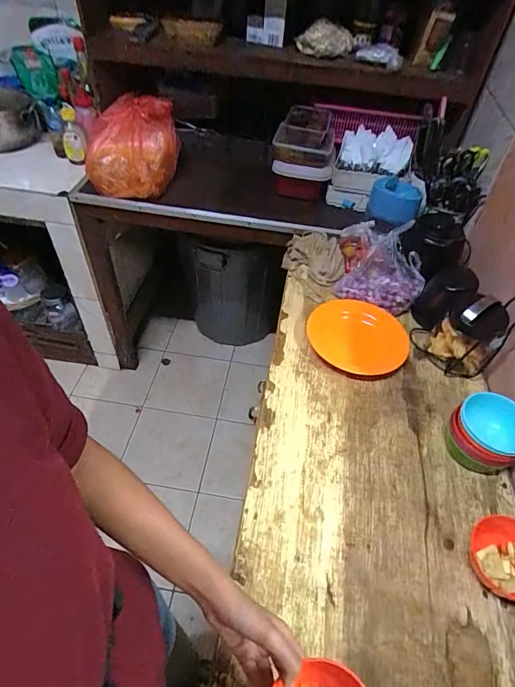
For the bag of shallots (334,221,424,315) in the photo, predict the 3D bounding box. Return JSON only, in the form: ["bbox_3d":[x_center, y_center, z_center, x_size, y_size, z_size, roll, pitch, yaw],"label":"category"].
[{"bbox_3d":[0.288,-0.193,0.948,0.186,0.130,0.193,9,48,4],"label":"bag of shallots"}]

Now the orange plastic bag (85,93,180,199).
[{"bbox_3d":[-0.338,-0.530,1.103,0.219,0.188,0.207,13,48,8],"label":"orange plastic bag"}]

